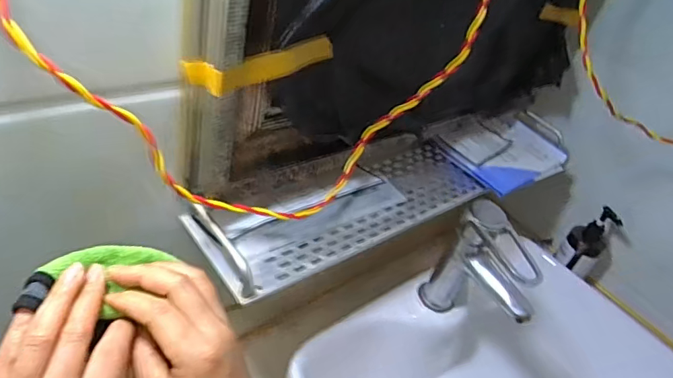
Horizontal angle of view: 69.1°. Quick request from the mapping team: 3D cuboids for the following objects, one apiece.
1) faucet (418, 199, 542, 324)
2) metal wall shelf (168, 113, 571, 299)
[{"bbox_3d":[0.176,0.104,0.573,0.070,0.156,0.126,-25,50,-28],"label":"faucet"},{"bbox_3d":[0.112,-0.021,0.616,0.596,0.053,0.113,-17,56,-38],"label":"metal wall shelf"}]

